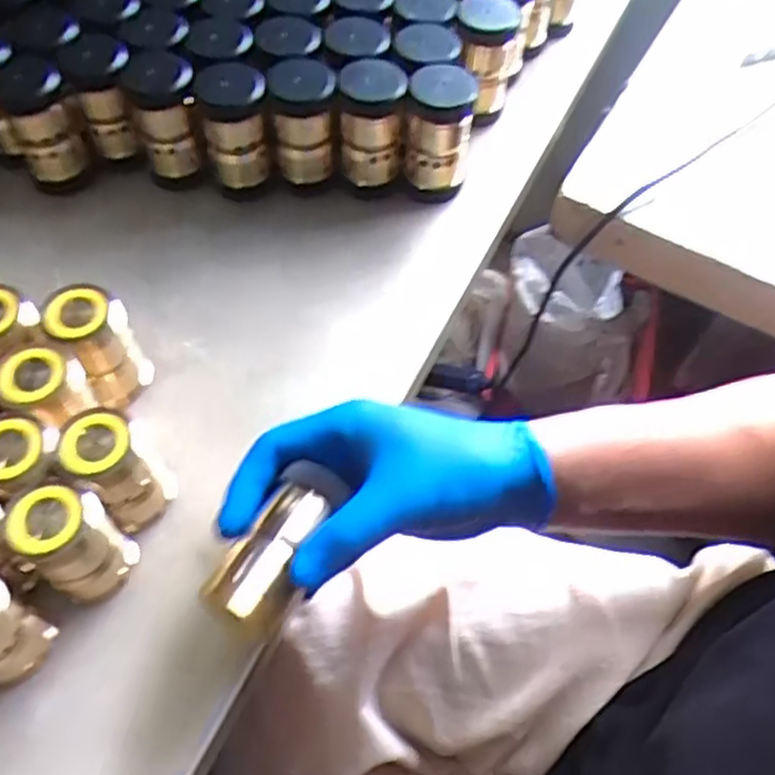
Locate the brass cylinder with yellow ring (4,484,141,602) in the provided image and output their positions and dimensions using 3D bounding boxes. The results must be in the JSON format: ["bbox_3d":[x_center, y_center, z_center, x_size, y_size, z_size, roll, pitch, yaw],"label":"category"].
[{"bbox_3d":[-0.153,0.077,0.361,0.038,0.078,0.038,1,58,-1],"label":"brass cylinder with yellow ring"}]

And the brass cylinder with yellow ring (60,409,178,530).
[{"bbox_3d":[-0.139,0.045,0.384,0.036,0.083,0.037,1,58,-1],"label":"brass cylinder with yellow ring"}]

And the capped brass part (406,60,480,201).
[{"bbox_3d":[0.033,-0.169,0.482,0.043,0.090,0.039,7,59,2],"label":"capped brass part"}]

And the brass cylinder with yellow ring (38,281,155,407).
[{"bbox_3d":[-0.162,-0.023,0.419,0.038,0.083,0.038,1,58,-1],"label":"brass cylinder with yellow ring"}]

